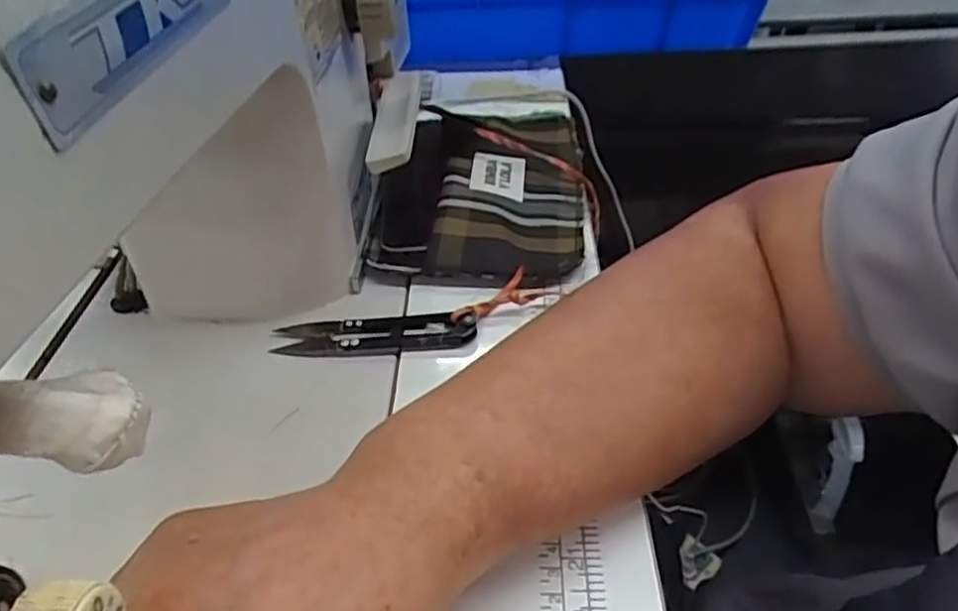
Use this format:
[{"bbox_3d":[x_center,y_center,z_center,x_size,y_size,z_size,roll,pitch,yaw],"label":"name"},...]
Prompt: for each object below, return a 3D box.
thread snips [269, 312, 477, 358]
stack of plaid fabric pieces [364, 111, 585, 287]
[{"bbox_3d":[-0.053,0.013,0.351,0.100,0.015,0.026,-3,40,0],"label":"thread snips"},{"bbox_3d":[0.001,-0.074,0.432,0.127,0.035,0.160,0,40,4],"label":"stack of plaid fabric pieces"}]

